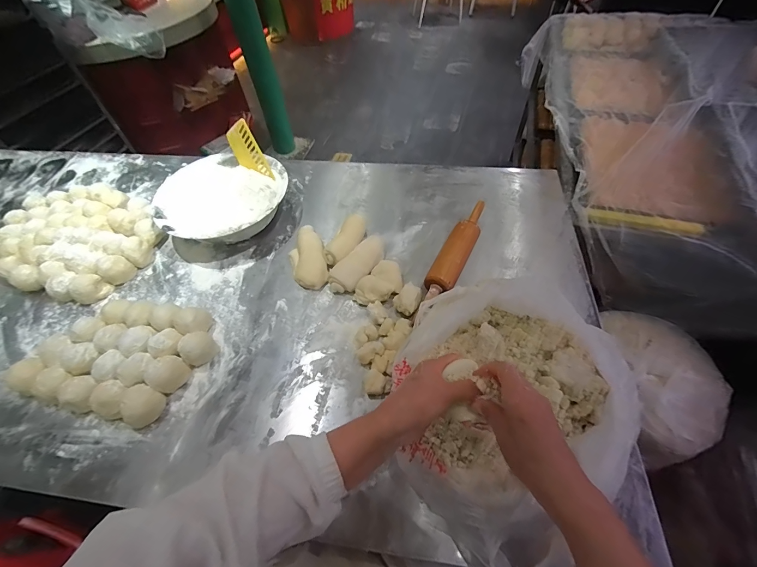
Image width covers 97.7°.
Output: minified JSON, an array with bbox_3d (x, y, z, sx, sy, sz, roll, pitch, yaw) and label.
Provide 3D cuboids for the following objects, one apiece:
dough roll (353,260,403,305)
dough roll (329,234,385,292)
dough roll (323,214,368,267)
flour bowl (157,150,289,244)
[{"bbox_3d":[0.005,0.000,0.617,0.071,0.029,0.094,29,60,25],"label":"dough roll"},{"bbox_3d":[-0.034,-0.043,0.652,0.057,0.038,0.154,29,61,22],"label":"dough roll"},{"bbox_3d":[-0.064,-0.088,0.691,0.051,0.037,0.133,15,57,14],"label":"dough roll"},{"bbox_3d":[-0.336,-0.176,0.738,0.266,0.094,0.262,-3,52,3],"label":"flour bowl"}]

